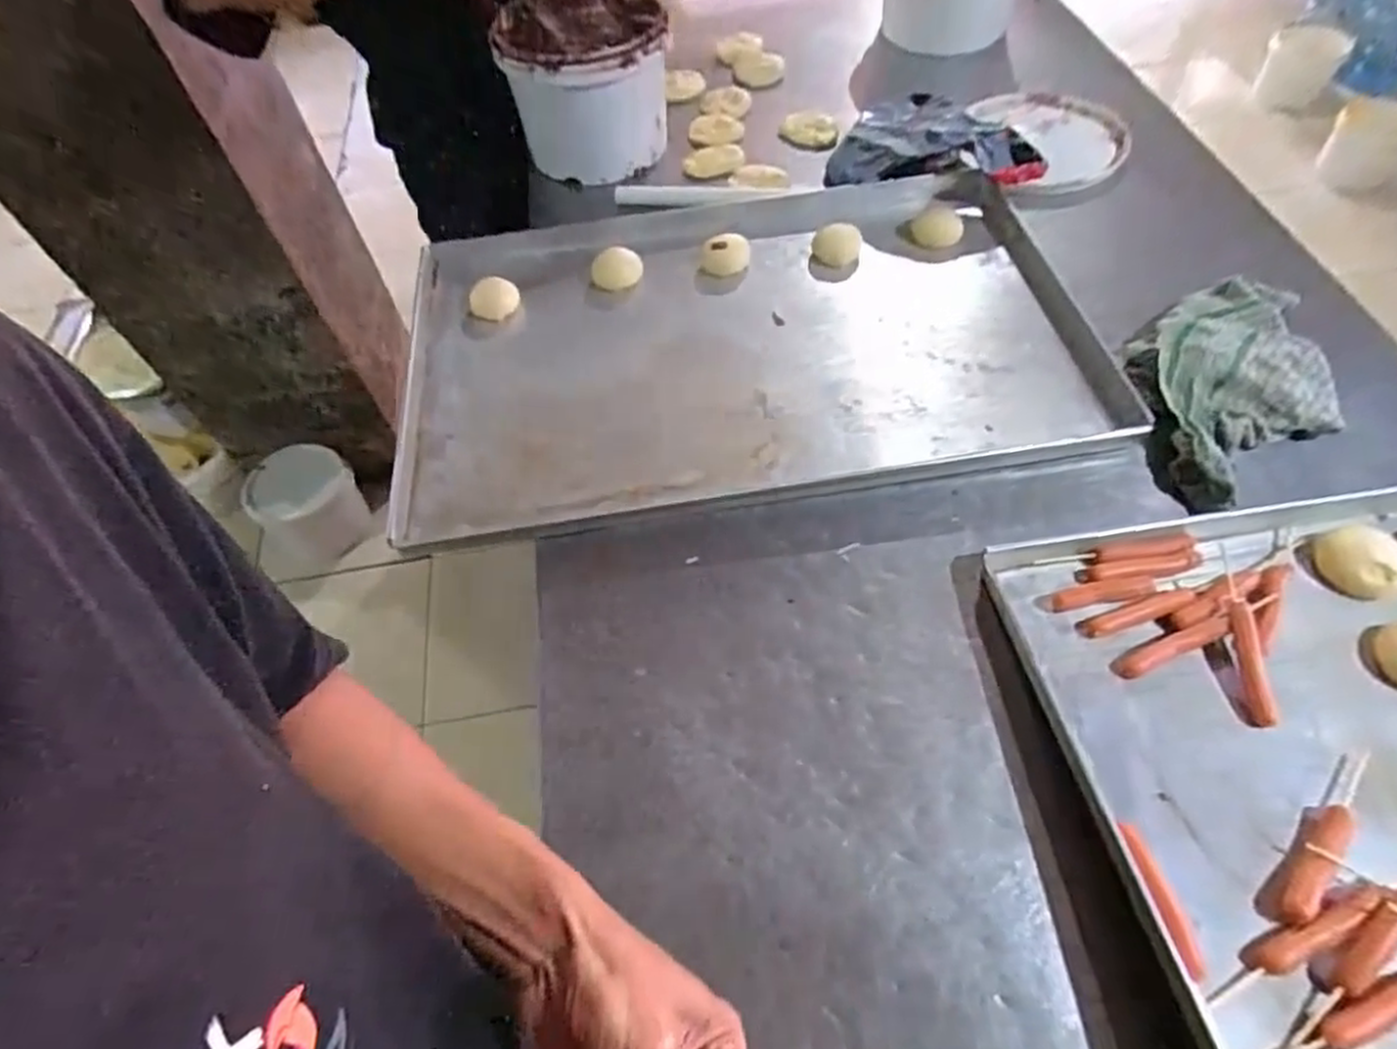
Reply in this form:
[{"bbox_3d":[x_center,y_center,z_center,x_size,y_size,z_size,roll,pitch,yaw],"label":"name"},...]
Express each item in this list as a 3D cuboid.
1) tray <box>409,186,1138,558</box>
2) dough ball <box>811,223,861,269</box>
[{"bbox_3d":[0.037,-0.215,0.824,0.716,0.026,0.470,-9,56,-2],"label":"tray"},{"bbox_3d":[0.162,-0.331,0.885,0.055,0.032,0.056,-2,56,3],"label":"dough ball"}]

